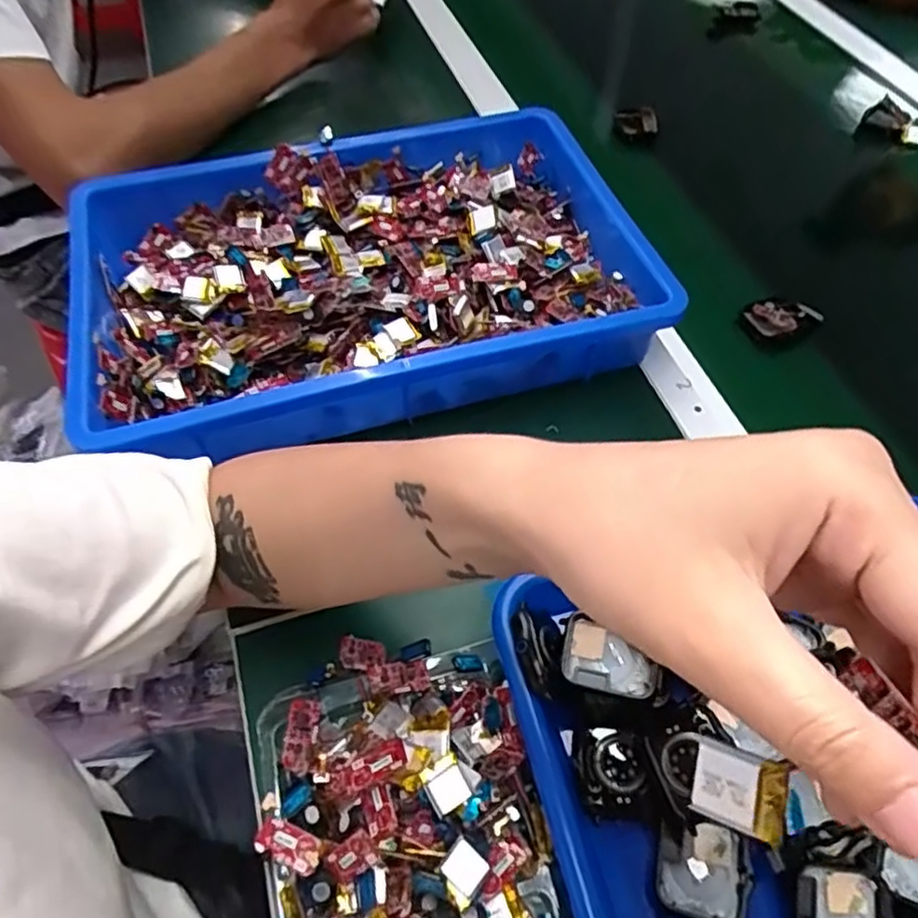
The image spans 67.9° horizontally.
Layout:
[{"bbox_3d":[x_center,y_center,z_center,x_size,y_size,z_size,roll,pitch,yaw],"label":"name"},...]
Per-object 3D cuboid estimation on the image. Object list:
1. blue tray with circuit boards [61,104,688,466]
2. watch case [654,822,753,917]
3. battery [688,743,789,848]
[{"bbox_3d":[-0.062,-0.142,0.478,0.379,0.061,0.271,-13,57,-11],"label":"blue tray with circuit boards"},{"bbox_3d":[0.100,0.171,0.283,0.035,0.009,0.034,18,57,10],"label":"watch case"},{"bbox_3d":[0.066,0.078,0.160,0.020,0.004,0.019,11,96,34],"label":"battery"}]

